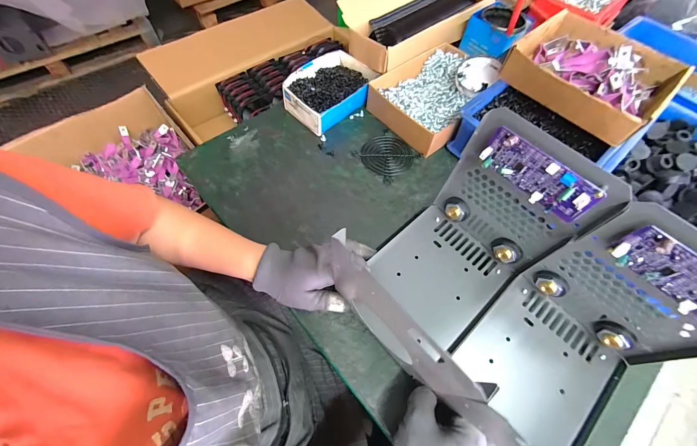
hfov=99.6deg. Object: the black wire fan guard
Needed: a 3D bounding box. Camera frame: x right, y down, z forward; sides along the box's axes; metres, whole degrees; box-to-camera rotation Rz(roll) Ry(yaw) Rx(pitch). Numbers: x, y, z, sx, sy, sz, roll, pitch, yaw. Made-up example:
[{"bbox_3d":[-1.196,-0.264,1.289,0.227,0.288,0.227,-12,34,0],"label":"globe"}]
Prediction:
[{"bbox_3d":[0.067,-0.120,0.518,0.088,0.004,0.090,-39,71,-20],"label":"black wire fan guard"}]

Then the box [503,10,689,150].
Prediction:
[{"bbox_3d":[0.387,-0.243,0.472,0.186,0.059,0.213,-39,69,-20],"label":"box"}]

